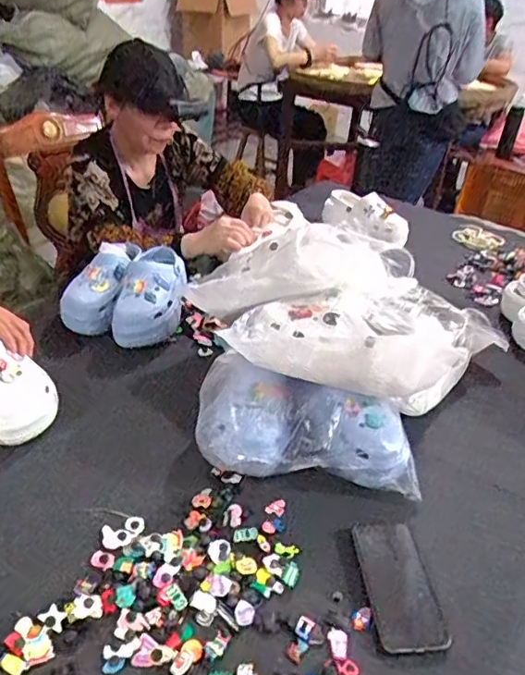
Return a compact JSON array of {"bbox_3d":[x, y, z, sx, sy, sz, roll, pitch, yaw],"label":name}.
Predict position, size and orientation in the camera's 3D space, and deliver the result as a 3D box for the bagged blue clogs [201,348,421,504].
[{"bbox_3d":[0.064,0.135,0.791,0.316,0.119,0.133,9,35,6],"label":"bagged blue clogs"}]

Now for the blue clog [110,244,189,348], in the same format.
[{"bbox_3d":[-0.208,-0.081,1.058,0.113,0.102,0.213,5,35,0],"label":"blue clog"}]

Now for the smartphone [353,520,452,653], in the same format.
[{"bbox_3d":[0.165,0.295,0.673,0.079,0.006,0.164,0,35,-8],"label":"smartphone"}]

